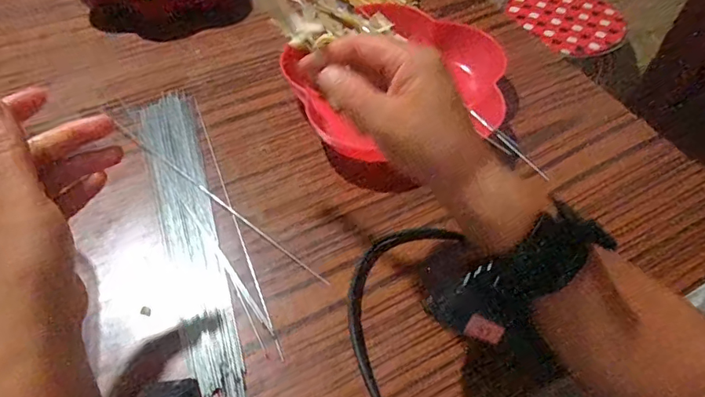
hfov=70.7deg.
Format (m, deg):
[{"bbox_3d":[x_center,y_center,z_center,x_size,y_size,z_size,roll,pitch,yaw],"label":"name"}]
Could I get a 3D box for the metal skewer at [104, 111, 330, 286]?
[{"bbox_3d":[-0.117,-0.004,0.406,0.253,0.004,0.007,33,59,21],"label":"metal skewer"}]

